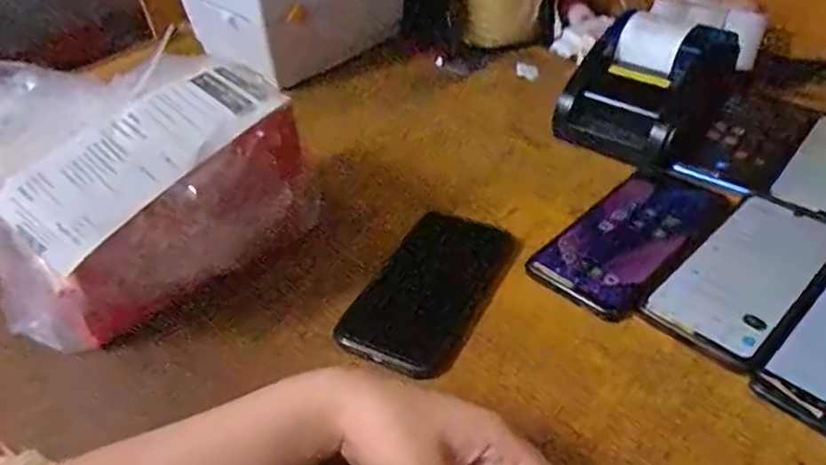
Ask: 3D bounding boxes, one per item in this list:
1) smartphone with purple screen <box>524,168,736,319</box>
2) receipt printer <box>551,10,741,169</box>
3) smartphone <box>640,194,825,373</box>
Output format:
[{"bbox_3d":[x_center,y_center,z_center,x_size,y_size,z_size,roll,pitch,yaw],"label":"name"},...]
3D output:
[{"bbox_3d":[0.169,0.001,0.462,0.168,0.005,0.082,-34,48,-28],"label":"smartphone with purple screen"},{"bbox_3d":[0.215,-0.139,0.560,0.125,0.077,0.137,22,48,28],"label":"receipt printer"},{"bbox_3d":[0.237,0.027,0.425,0.167,0.005,0.074,-35,48,-28],"label":"smartphone"}]

